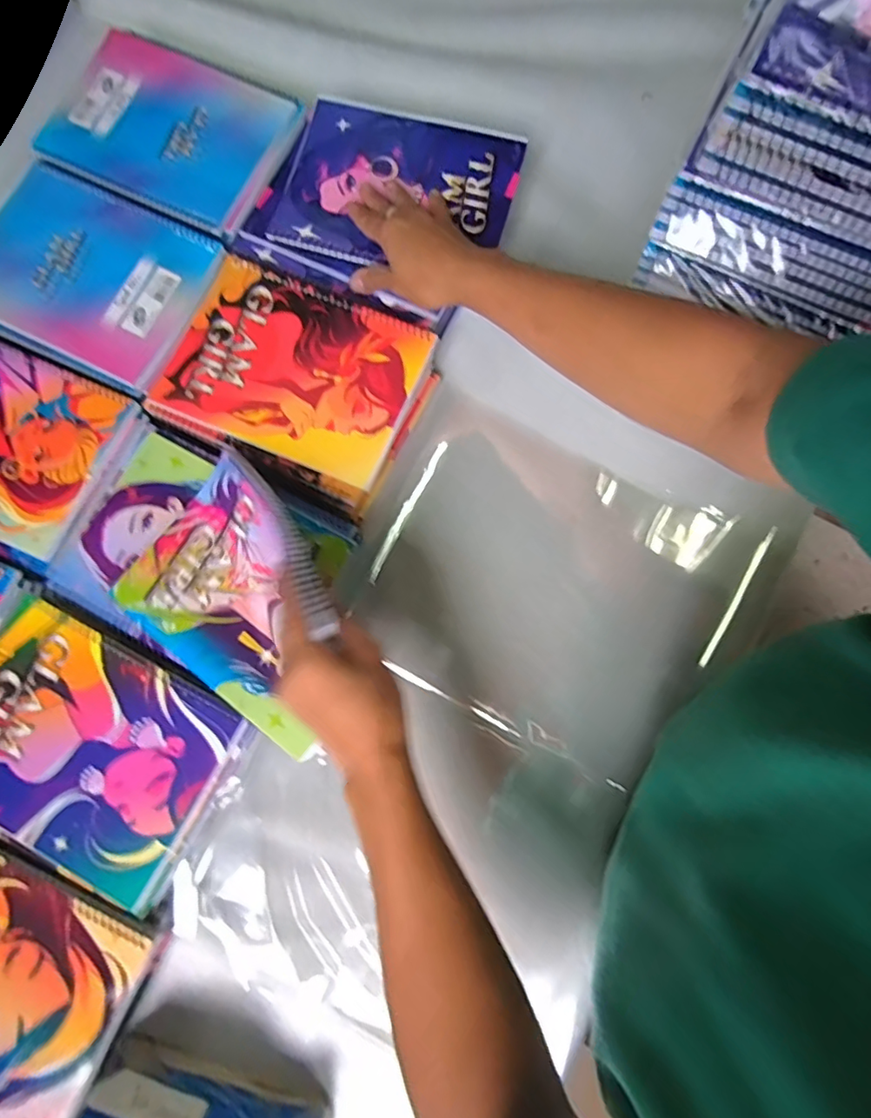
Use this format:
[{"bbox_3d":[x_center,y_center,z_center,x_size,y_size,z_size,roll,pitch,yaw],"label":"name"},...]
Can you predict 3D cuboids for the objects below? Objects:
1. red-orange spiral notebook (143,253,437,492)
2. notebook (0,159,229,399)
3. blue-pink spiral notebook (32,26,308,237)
[{"bbox_3d":[-0.118,-0.159,0.451,0.197,0.010,0.147,22,82,3],"label":"red-orange spiral notebook"},{"bbox_3d":[-0.306,-0.249,0.469,0.207,0.008,0.157,26,82,3],"label":"notebook"},{"bbox_3d":[-0.244,-0.396,0.494,0.207,0.011,0.156,25,82,3],"label":"blue-pink spiral notebook"}]

